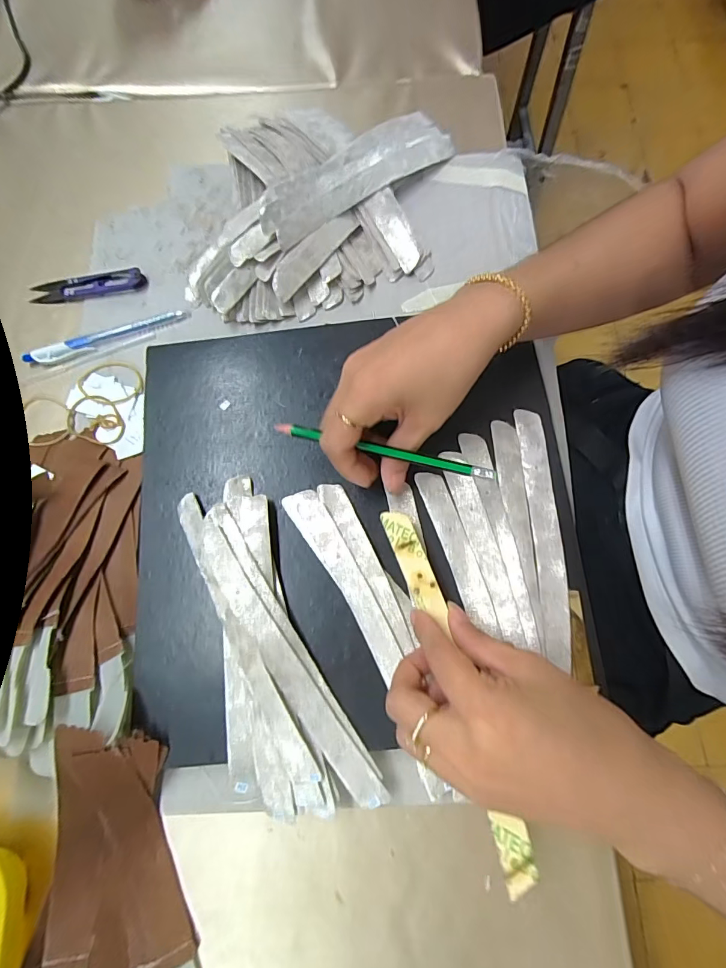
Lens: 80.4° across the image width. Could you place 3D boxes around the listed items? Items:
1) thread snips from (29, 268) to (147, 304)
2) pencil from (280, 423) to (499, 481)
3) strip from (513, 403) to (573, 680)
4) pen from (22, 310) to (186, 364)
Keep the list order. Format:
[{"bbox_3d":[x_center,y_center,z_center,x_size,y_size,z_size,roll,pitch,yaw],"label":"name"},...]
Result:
[{"bbox_3d":[-0.242,-0.173,0.375,0.099,0.010,0.021,-6,76,-1],"label":"thread snips"},{"bbox_3d":[0.014,-0.021,0.272,0.140,0.005,0.007,13,77,3],"label":"pencil"},{"bbox_3d":[0.126,0.030,0.298,0.021,0.004,0.172,-3,75,3],"label":"strip"},{"bbox_3d":[-0.216,-0.122,0.362,0.134,0.009,0.015,-18,77,-4],"label":"pen"}]

